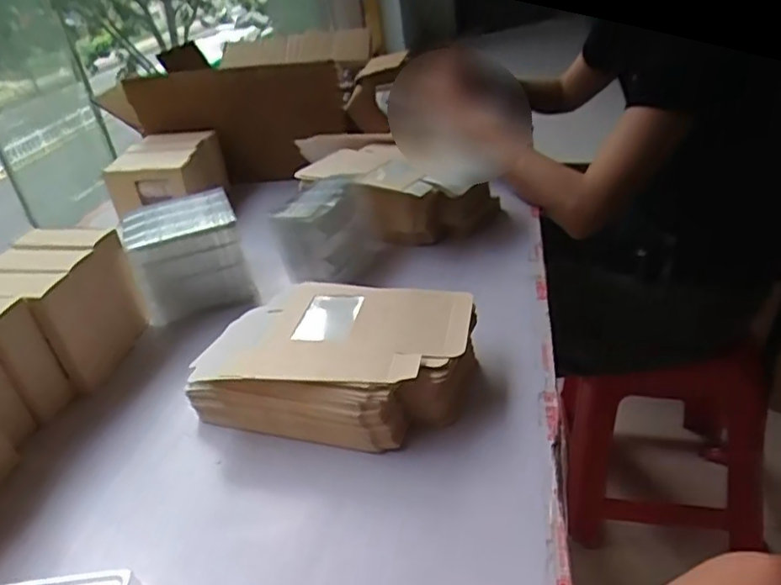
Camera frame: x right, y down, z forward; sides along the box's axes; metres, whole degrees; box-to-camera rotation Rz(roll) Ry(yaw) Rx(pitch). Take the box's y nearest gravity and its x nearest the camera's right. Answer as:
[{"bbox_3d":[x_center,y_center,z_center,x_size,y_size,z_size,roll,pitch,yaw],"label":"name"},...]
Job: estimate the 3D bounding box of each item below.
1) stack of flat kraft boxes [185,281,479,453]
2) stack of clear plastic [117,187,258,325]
[{"bbox_3d":[-0.043,0.050,0.481,0.205,0.066,0.134,5,33,19],"label":"stack of flat kraft boxes"},{"bbox_3d":[-0.207,-0.038,0.626,0.105,0.094,0.096,-17,33,-16],"label":"stack of clear plastic"}]

